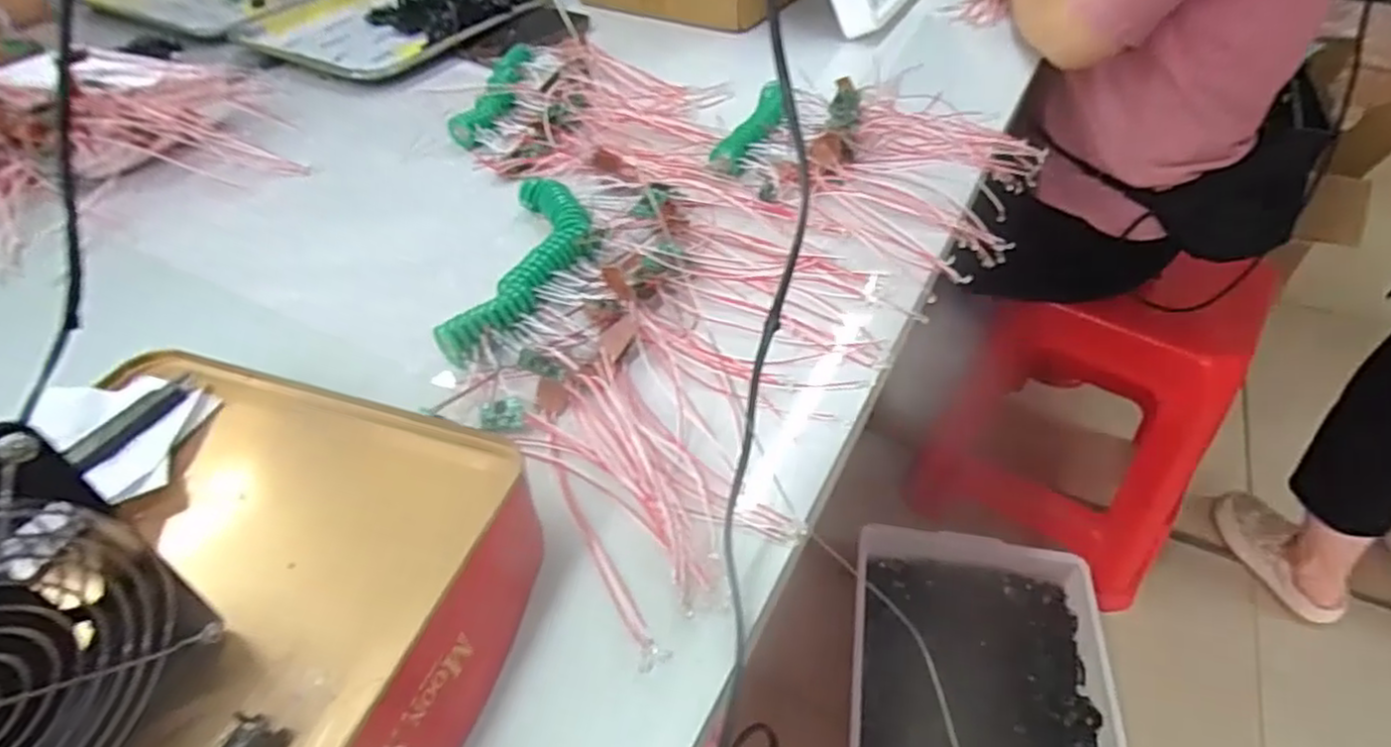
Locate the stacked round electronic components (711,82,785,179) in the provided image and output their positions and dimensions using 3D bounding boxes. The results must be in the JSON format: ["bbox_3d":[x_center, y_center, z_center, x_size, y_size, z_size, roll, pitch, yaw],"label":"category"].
[{"bbox_3d":[0.059,-0.233,0.672,0.038,0.024,0.145,17,47,18],"label":"stacked round electronic components"}]

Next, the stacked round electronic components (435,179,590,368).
[{"bbox_3d":[-0.121,-0.083,0.524,0.072,0.019,0.201,4,44,5],"label":"stacked round electronic components"}]

